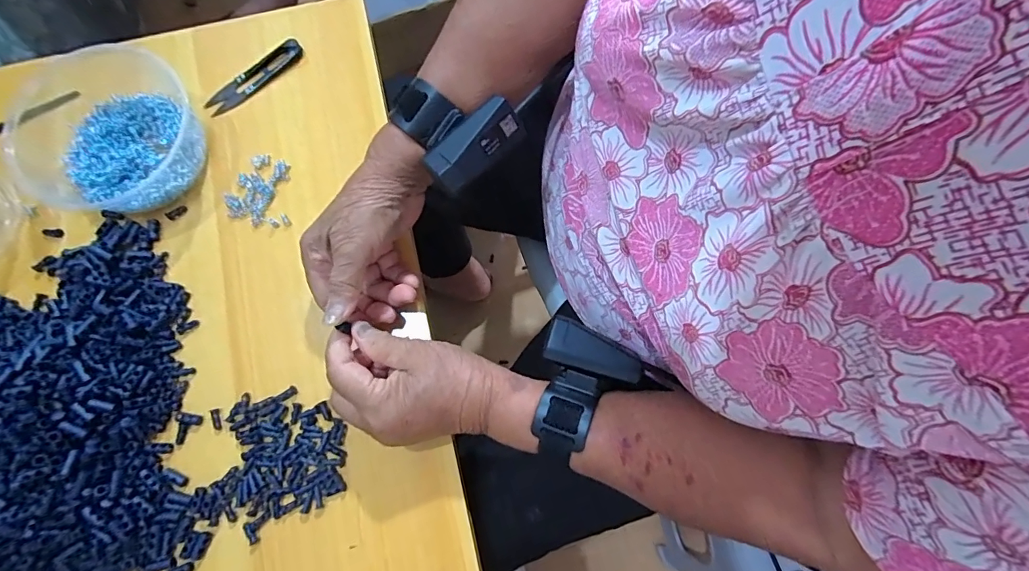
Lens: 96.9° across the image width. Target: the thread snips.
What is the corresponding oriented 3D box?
[{"bbox_3d":[-0.247,-0.198,0.431,0.102,0.013,0.023,-39,82,-7],"label":"thread snips"}]

